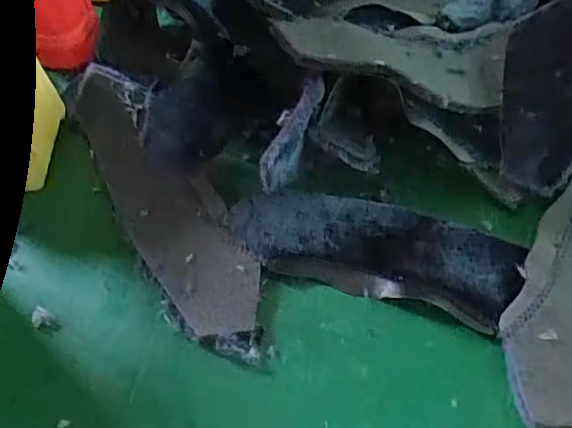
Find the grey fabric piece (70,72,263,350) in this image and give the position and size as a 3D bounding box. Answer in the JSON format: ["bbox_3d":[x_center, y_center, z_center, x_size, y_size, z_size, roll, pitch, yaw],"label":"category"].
[{"bbox_3d":[-0.114,-0.010,0.554,0.090,0.055,0.314,-30,73,-16],"label":"grey fabric piece"}]

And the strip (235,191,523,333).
[{"bbox_3d":[0.079,0.030,0.542,0.270,0.018,0.099,14,58,13],"label":"strip"}]

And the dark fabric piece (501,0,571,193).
[{"bbox_3d":[0.261,-0.136,0.541,0.095,0.032,0.221,5,85,27],"label":"dark fabric piece"}]

